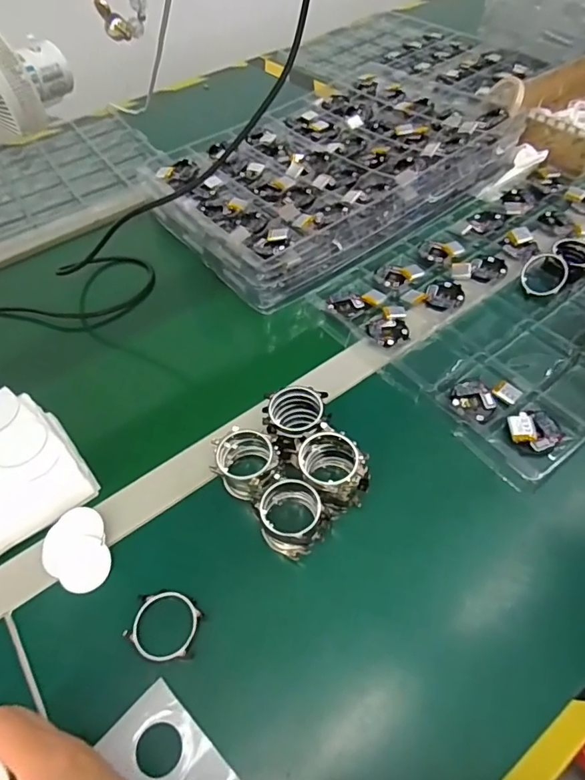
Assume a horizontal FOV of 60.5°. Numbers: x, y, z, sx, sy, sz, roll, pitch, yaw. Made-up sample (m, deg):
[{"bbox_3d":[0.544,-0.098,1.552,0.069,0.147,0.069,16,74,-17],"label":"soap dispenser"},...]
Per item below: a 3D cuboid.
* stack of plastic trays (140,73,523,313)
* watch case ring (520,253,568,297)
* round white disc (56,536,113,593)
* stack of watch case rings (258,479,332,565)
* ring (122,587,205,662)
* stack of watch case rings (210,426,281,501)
[{"bbox_3d":[0.040,-0.303,0.681,0.417,0.059,0.307,-33,57,-19],"label":"stack of plastic trays"},{"bbox_3d":[0.275,-0.127,0.548,0.047,0.010,0.050,6,82,35],"label":"watch case ring"},{"bbox_3d":[-0.164,0.136,0.393,0.041,0.008,0.039,-2,53,3],"label":"round white disc"},{"bbox_3d":[-0.001,0.099,0.384,0.046,0.042,0.054,-24,54,-14],"label":"stack of watch case rings"},{"bbox_3d":[-0.092,0.169,0.361,0.049,0.010,0.046,-2,52,3],"label":"ring"},{"bbox_3d":[-0.037,0.063,0.414,0.049,0.039,0.053,-3,52,2],"label":"stack of watch case rings"}]

